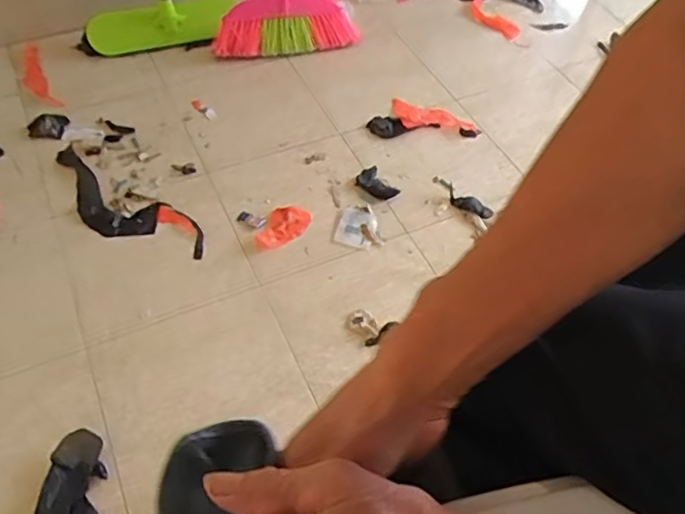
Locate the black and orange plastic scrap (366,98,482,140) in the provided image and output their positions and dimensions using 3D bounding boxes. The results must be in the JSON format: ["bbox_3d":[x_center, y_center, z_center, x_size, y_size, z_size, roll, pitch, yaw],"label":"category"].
[{"bbox_3d":[0.177,-0.305,1.295,0.242,0.025,0.127,-1,53,-3],"label":"black and orange plastic scrap"}]

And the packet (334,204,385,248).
[{"bbox_3d":[0.035,-0.061,1.103,0.085,0.010,0.096,12,54,6],"label":"packet"}]

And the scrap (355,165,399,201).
[{"bbox_3d":[0.066,-0.146,1.168,0.060,0.009,0.089,-31,61,-23],"label":"scrap"}]

